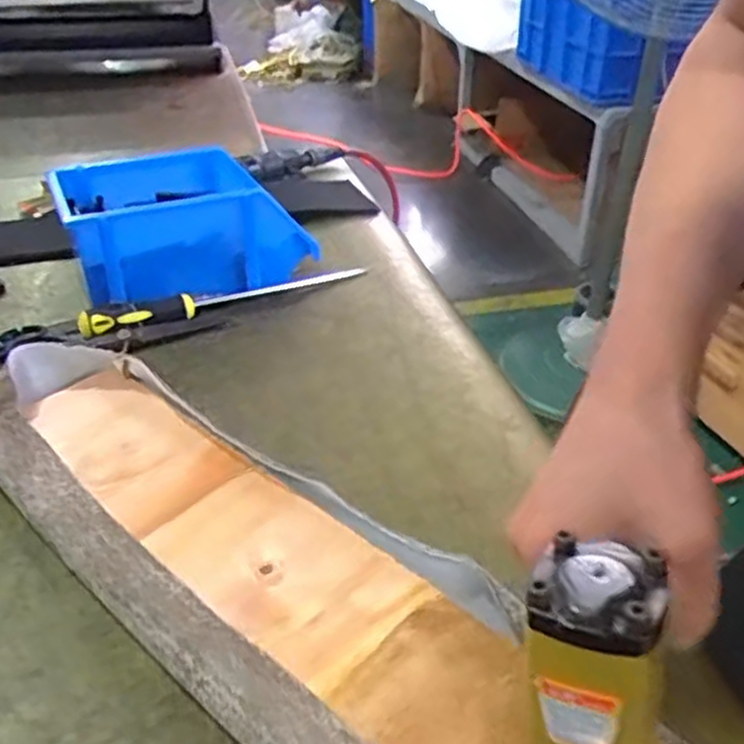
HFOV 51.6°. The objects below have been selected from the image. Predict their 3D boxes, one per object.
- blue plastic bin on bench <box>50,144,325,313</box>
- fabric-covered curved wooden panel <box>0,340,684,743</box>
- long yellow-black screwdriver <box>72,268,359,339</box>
[{"bbox_3d":[-0.196,-0.148,0.797,0.229,0.108,0.151,-17,39,-26],"label":"blue plastic bin on bench"},{"bbox_3d":[-0.046,0.125,0.445,0.556,0.042,0.147,30,43,33],"label":"fabric-covered curved wooden panel"},{"bbox_3d":[-0.140,-0.078,0.773,0.295,0.029,0.031,-17,39,-26],"label":"long yellow-black screwdriver"}]

